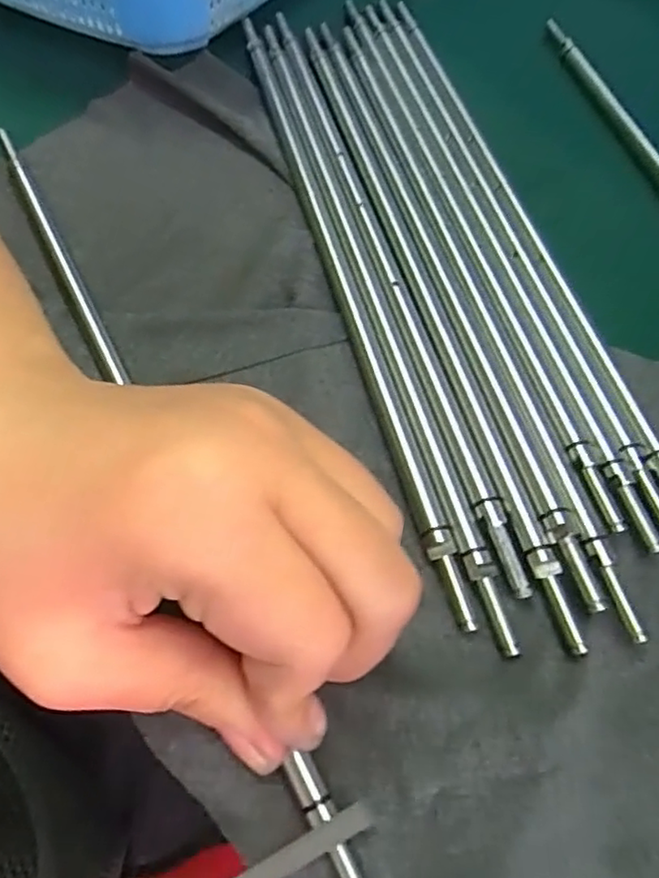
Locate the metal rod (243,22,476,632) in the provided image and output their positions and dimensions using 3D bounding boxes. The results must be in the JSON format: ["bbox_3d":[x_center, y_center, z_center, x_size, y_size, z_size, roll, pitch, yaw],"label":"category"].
[{"bbox_3d":[0.000,-0.065,0.215,0.009,0.005,0.262,-13,63,-9],"label":"metal rod"}]

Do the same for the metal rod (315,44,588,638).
[{"bbox_3d":[0.029,-0.065,0.214,0.006,0.004,0.271,-11,62,-8],"label":"metal rod"}]

